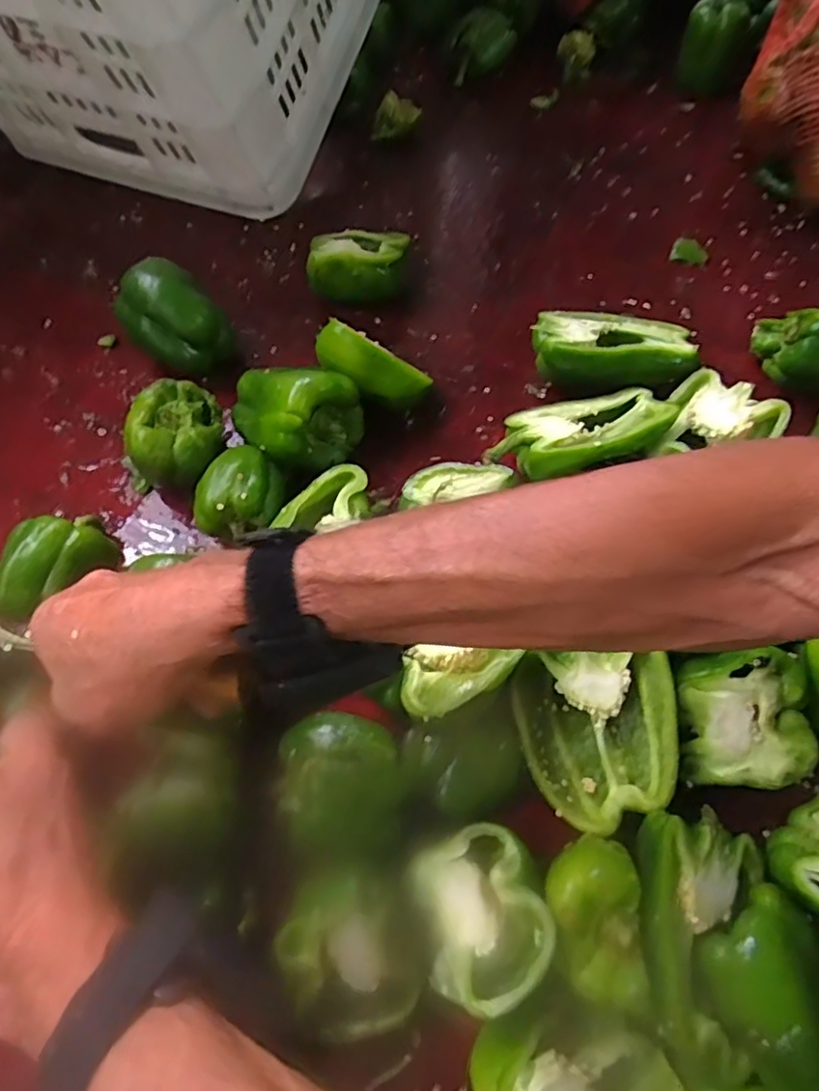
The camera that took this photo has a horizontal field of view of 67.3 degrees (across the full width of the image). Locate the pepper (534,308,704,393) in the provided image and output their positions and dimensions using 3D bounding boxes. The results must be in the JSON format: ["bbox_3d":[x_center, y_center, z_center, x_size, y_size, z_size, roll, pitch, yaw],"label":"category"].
[{"bbox_3d":[0.167,-0.161,0.503,0.127,0.043,0.076,5,62,5],"label":"pepper"}]

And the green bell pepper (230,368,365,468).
[{"bbox_3d":[-0.090,-0.103,0.477,0.090,0.082,0.076,39,70,20],"label":"green bell pepper"}]

